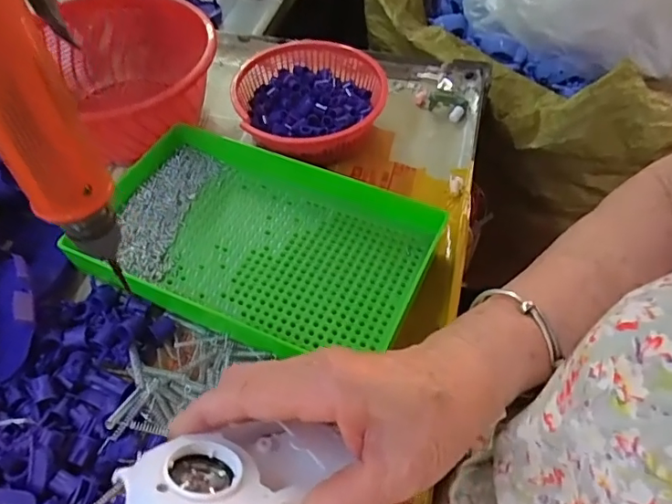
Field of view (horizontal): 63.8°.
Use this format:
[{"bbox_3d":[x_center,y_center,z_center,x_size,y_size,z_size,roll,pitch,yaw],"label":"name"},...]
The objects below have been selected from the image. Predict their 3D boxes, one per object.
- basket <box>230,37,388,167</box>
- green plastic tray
[{"bbox_3d":[-0.023,-0.134,0.486,0.131,0.042,0.139,-3,51,-2],"label":"basket"},{"bbox_3d":[-0.058,-0.012,0.399,0.240,0.034,0.145,18,56,11],"label":"green plastic tray"}]

